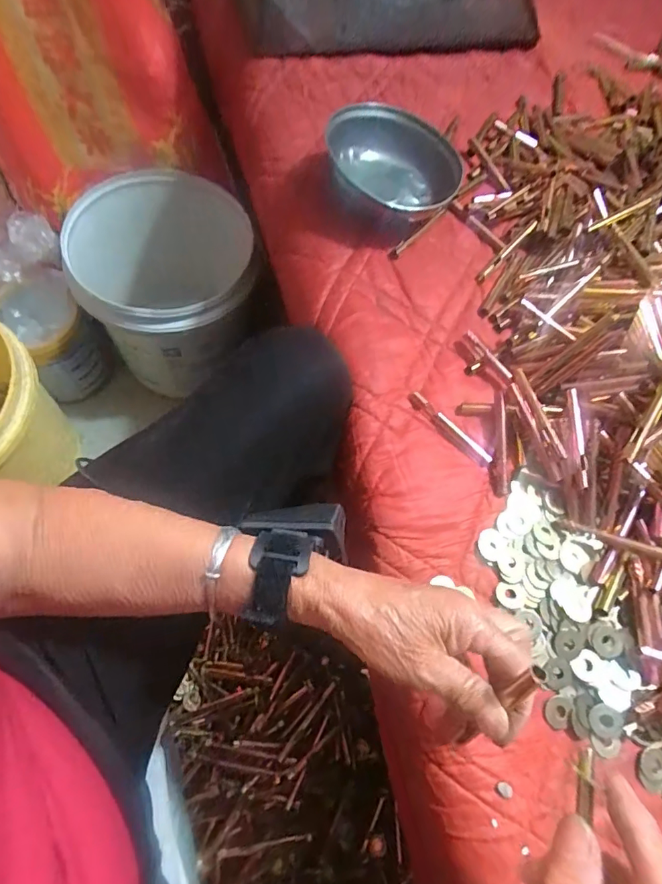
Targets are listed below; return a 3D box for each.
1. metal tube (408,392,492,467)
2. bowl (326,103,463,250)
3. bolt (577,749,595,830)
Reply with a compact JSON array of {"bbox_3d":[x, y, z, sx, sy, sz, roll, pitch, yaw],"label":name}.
[{"bbox_3d":[0.104,-0.013,0.410,0.087,0.016,0.015,40,68,9],"label":"metal tube"},{"bbox_3d":[0.052,-0.268,0.475,0.121,0.060,0.131,3,67,-7],"label":"bowl"},{"bbox_3d":[0.116,0.155,0.215,0.007,0.006,0.028,17,60,4],"label":"bolt"}]

